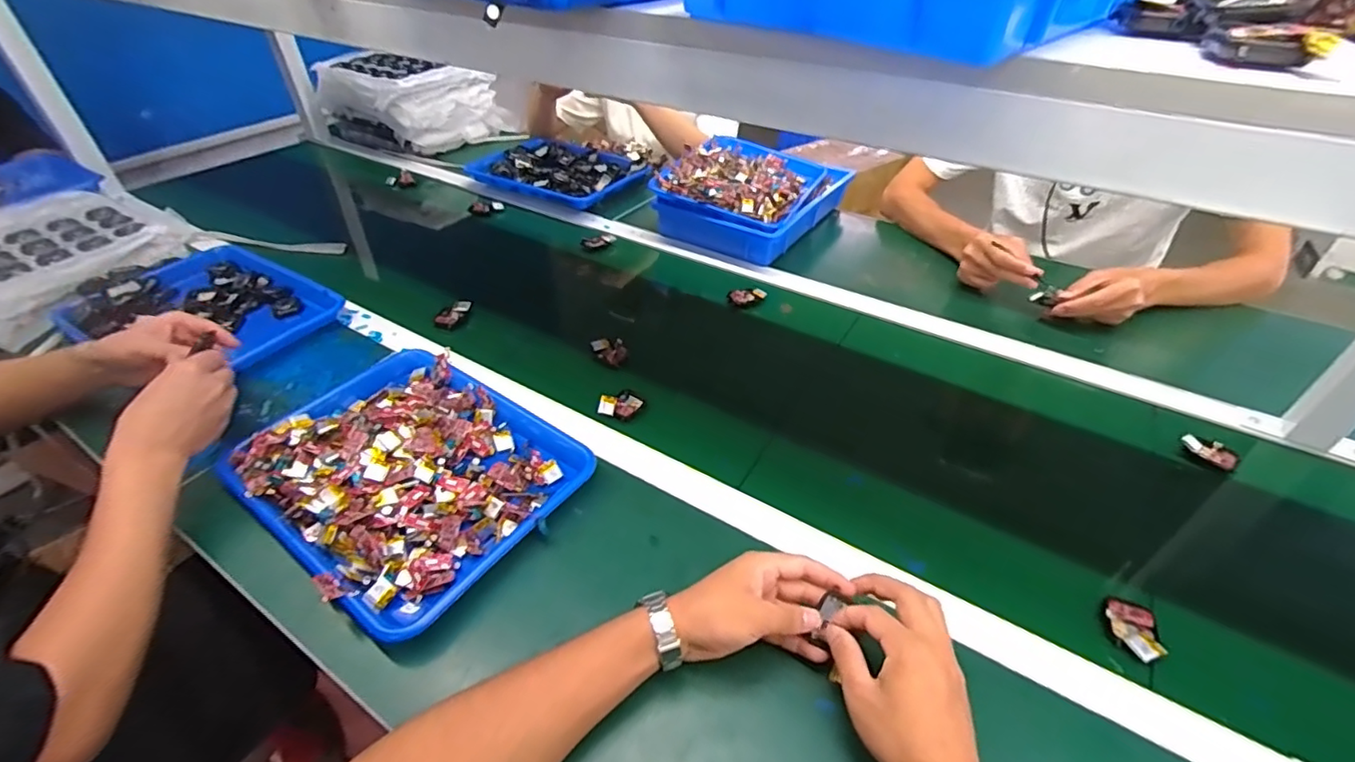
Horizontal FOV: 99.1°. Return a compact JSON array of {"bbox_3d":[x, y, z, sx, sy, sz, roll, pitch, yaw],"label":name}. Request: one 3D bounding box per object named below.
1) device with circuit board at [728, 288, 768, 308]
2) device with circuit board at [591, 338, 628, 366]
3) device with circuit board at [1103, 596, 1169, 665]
[{"bbox_3d":[0.108,-0.127,0.877,0.057,0.013,0.038,-15,43,-17],"label":"device with circuit board"},{"bbox_3d":[-0.089,-0.042,0.775,0.035,0.017,0.052,-25,46,-26],"label":"device with circuit board"},{"bbox_3d":[0.383,0.208,0.485,0.036,0.010,0.052,17,43,19],"label":"device with circuit board"}]

